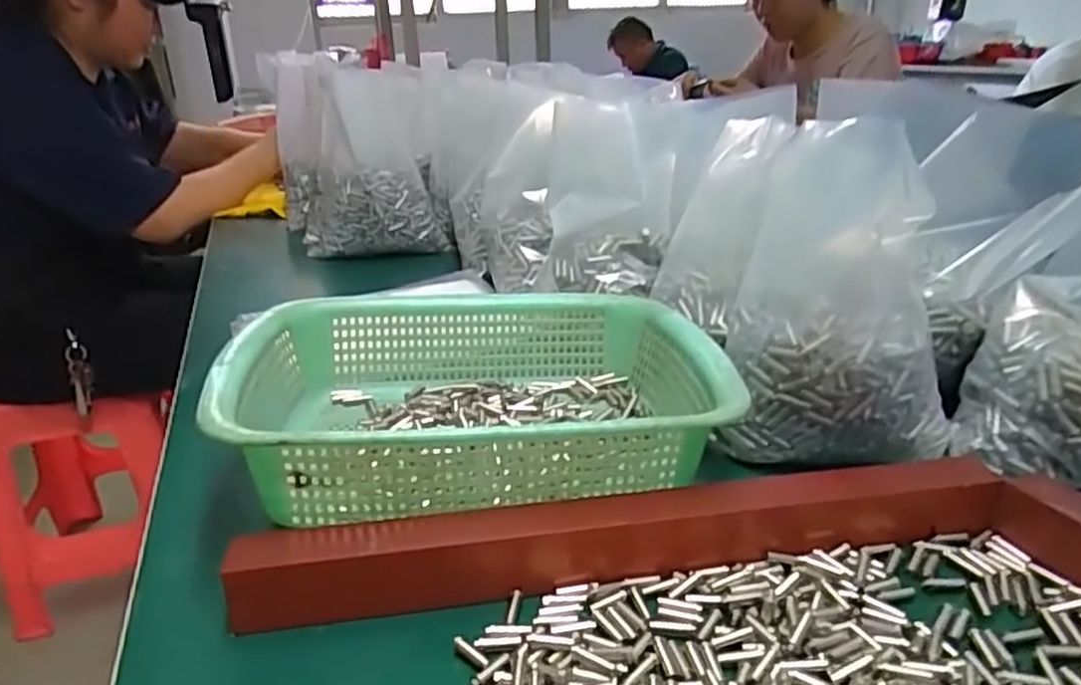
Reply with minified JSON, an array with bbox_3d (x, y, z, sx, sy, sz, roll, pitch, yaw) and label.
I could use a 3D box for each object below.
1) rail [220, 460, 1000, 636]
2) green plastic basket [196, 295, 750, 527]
[{"bbox_3d":[0.050,0.097,0.359,0.392,0.039,0.028,-5,24,-7],"label":"rail"},{"bbox_3d":[-0.038,0.029,0.456,0.286,0.085,0.221,-5,24,-6],"label":"green plastic basket"}]

